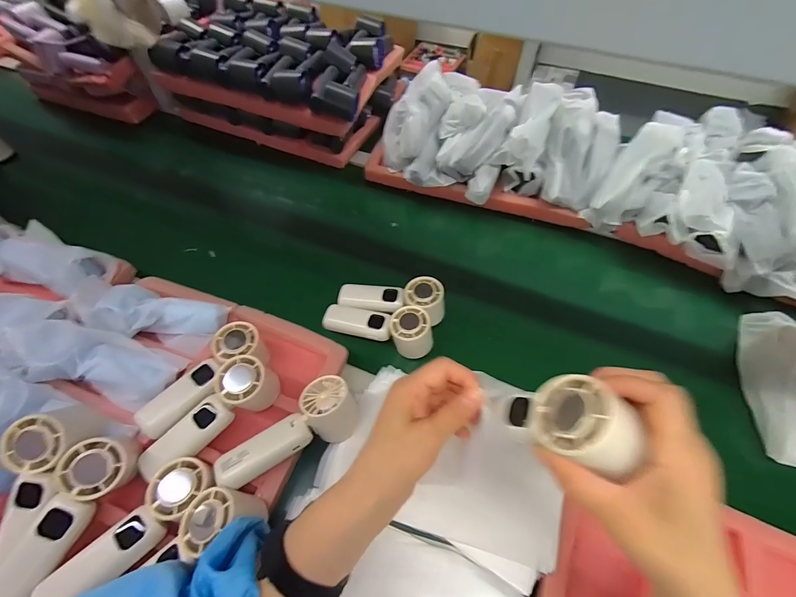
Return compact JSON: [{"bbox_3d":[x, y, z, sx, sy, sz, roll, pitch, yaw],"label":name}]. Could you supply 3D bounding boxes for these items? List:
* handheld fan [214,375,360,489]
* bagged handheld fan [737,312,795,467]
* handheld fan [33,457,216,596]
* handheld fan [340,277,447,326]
[{"bbox_3d":[-0.115,0.146,0.380,0.150,0.047,0.060,-30,61,-20],"label":"handheld fan"},{"bbox_3d":[0.494,0.105,0.441,0.072,0.055,0.193,9,56,5],"label":"bagged handheld fan"},{"bbox_3d":[-0.246,0.216,0.320,0.046,0.027,0.156,36,62,22],"label":"handheld fan"},{"bbox_3d":[-0.009,0.000,0.509,0.154,0.050,0.056,9,56,5],"label":"handheld fan"}]

